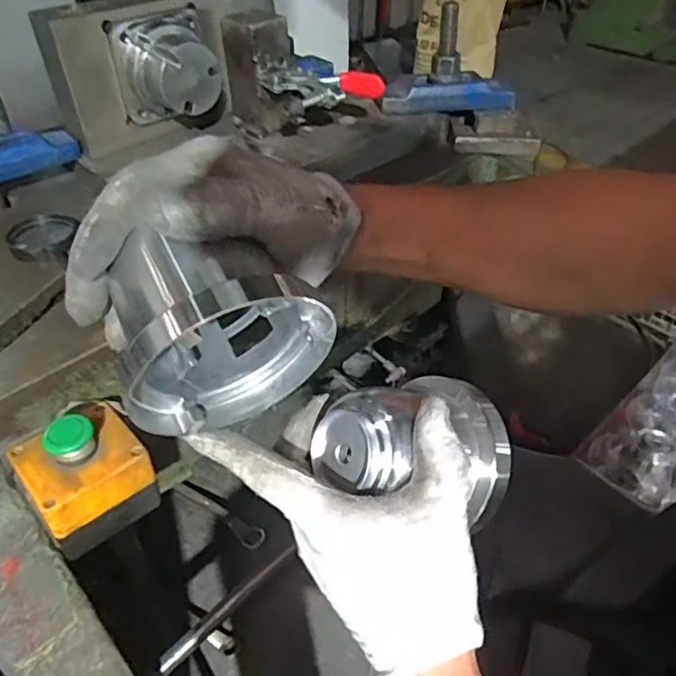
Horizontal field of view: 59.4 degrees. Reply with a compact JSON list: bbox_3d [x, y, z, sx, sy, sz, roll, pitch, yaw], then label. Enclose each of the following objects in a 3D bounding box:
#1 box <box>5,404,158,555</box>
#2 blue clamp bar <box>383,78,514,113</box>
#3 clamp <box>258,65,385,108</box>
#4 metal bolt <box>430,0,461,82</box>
[{"bbox_3d":[-0.188,0.099,0.441,0.079,0.084,0.082,-33,51,-31],"label":"box"},{"bbox_3d":[0.130,-0.288,0.700,0.152,0.031,0.030,-1,42,-1],"label":"blue clamp bar"},{"bbox_3d":[-0.024,-0.251,0.586,0.126,0.022,0.054,19,45,20],"label":"clamp"},{"bbox_3d":[0.125,-0.336,0.670,0.031,0.078,0.028,6,42,7],"label":"metal bolt"}]

